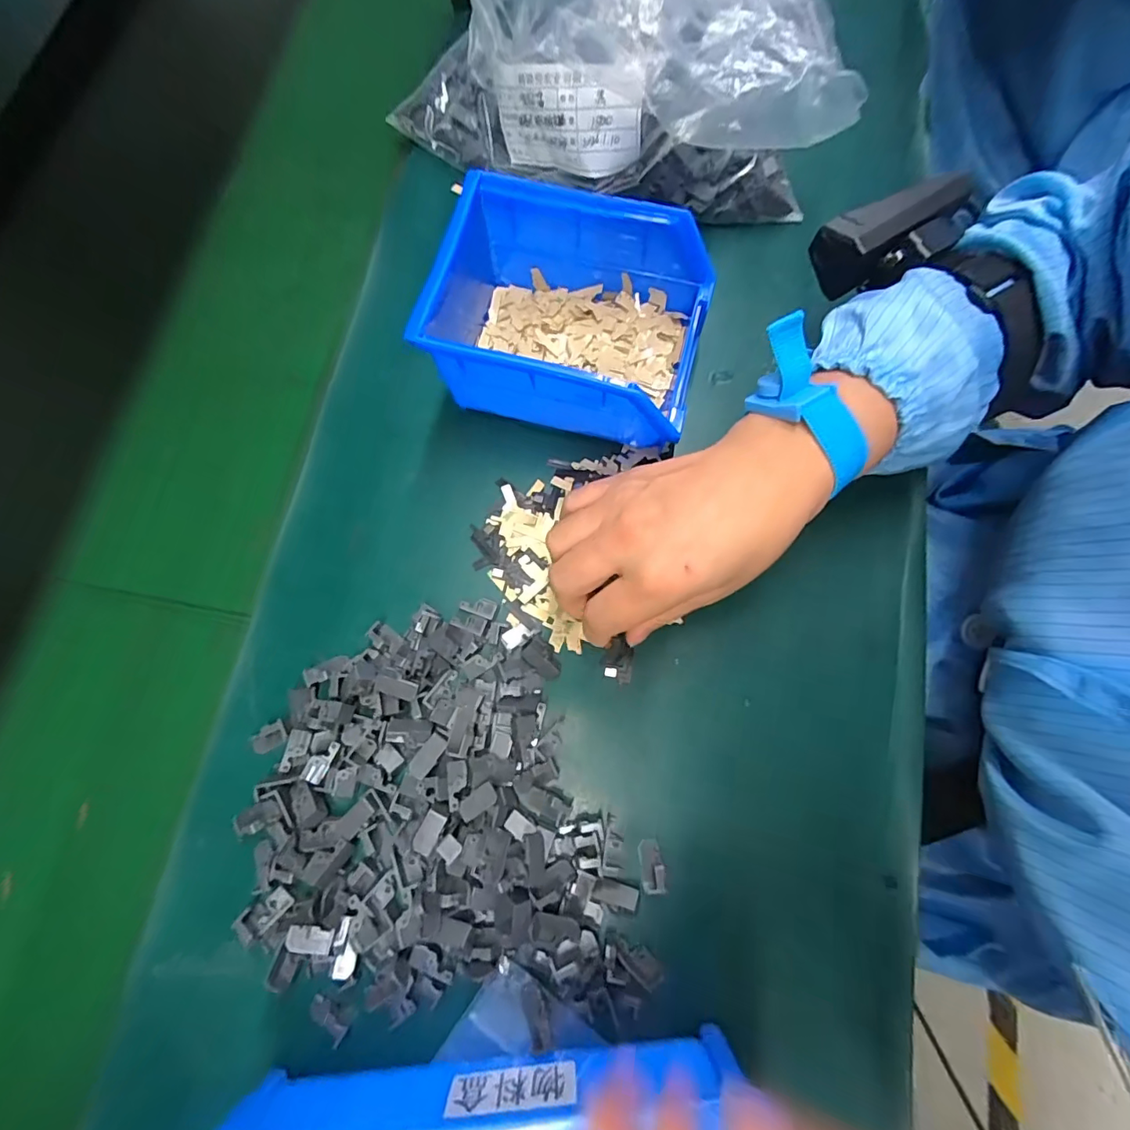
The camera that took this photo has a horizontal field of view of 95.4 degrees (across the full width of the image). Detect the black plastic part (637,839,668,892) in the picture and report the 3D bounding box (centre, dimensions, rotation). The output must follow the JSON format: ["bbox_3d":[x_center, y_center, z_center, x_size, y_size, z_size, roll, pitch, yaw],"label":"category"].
[{"bbox_3d":[0.042,0.144,0.247,0.011,0.011,0.021,-6,74,2],"label":"black plastic part"}]

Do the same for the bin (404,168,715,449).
[{"bbox_3d":[-0.006,-0.131,0.284,0.163,0.071,0.113,15,76,4],"label":"bin"}]

